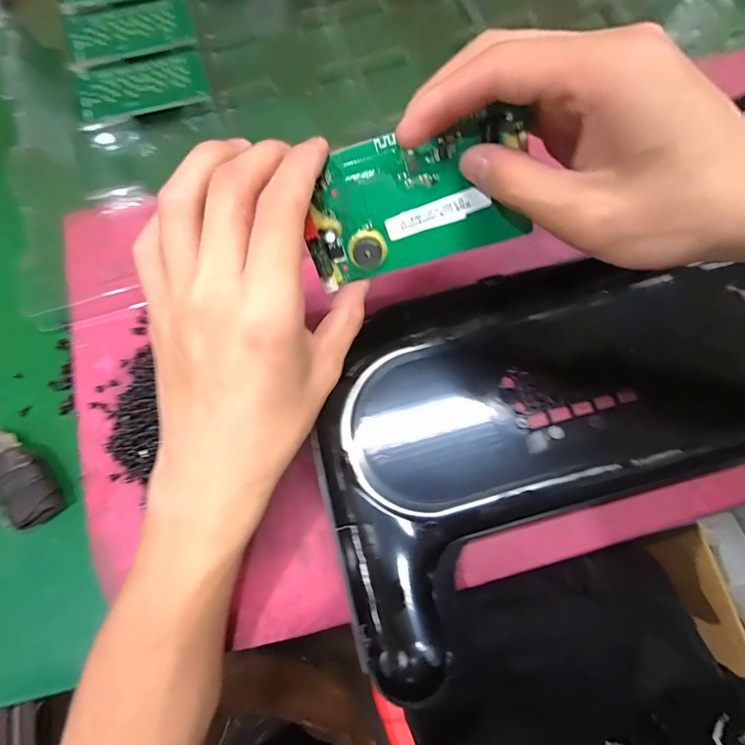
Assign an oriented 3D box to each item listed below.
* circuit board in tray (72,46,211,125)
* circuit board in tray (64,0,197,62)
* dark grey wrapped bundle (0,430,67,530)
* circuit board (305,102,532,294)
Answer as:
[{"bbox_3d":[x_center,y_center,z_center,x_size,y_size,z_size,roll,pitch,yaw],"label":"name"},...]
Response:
[{"bbox_3d":[-0.194,-0.243,0.366,0.104,0.006,0.068,-19,78,-4],"label":"circuit board in tray"},{"bbox_3d":[-0.216,-0.309,0.388,0.106,0.005,0.063,-15,78,-3],"label":"circuit board in tray"},{"bbox_3d":[-0.228,0.064,0.276,0.027,0.022,0.073,-37,80,-7],"label":"dark grey wrapped bundle"},{"bbox_3d":[0.018,-0.077,0.197,0.101,0.059,0.009,-14,35,11],"label":"circuit board"}]

